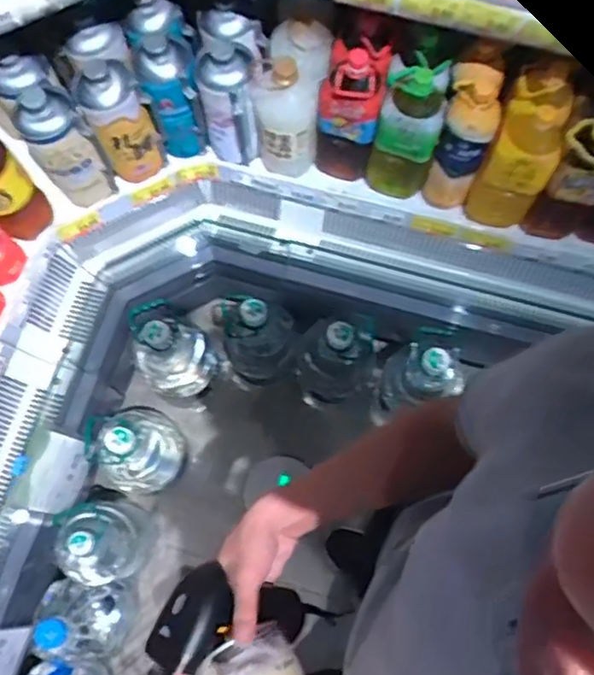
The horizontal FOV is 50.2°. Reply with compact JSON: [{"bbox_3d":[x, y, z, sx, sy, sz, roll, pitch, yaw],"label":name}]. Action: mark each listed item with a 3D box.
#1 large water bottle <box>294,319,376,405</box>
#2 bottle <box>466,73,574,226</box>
[{"bbox_3d":[0.087,0.050,1.404,0.155,0.379,0.150,27,74,9],"label":"large water bottle"},{"bbox_3d":[0.407,-0.326,1.167,0.119,0.348,0.115,0,72,0],"label":"bottle"}]

